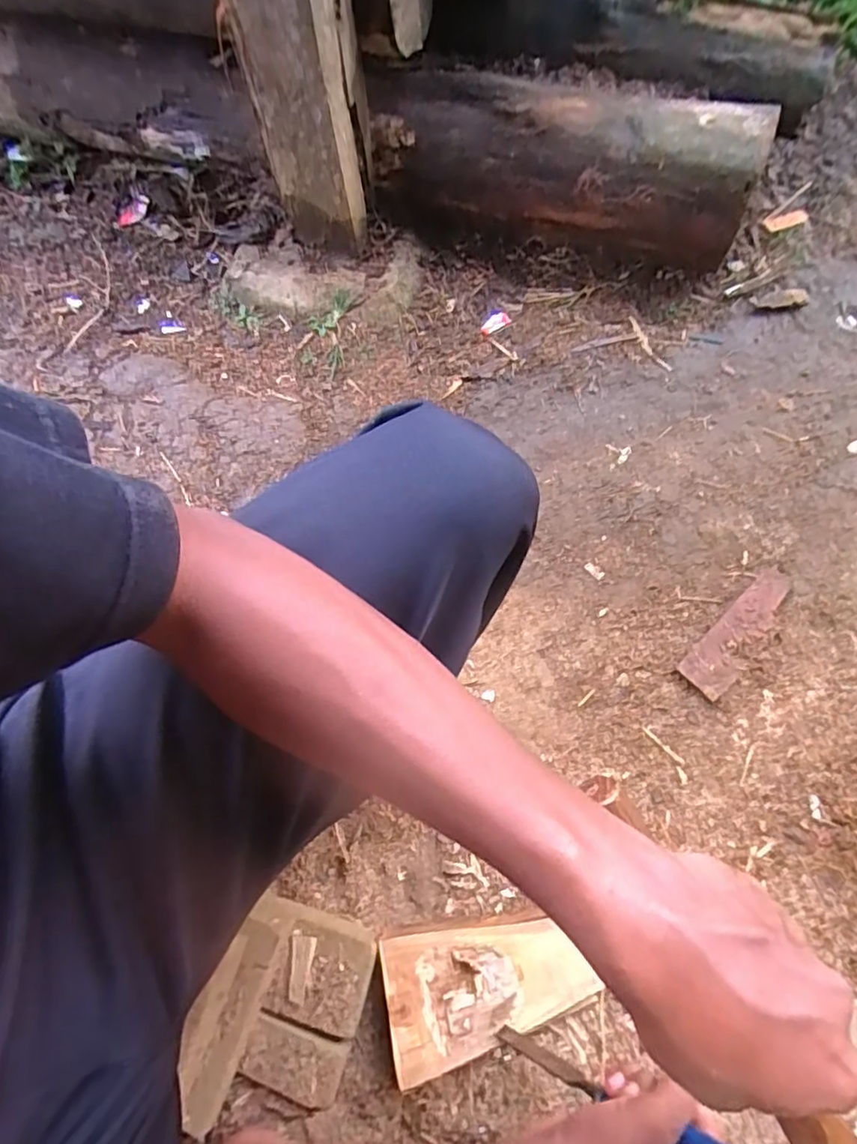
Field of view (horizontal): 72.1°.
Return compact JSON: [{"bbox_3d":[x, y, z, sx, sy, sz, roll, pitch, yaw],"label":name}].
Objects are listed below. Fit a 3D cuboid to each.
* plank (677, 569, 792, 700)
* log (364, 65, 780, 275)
[{"bbox_3d":[0.356,0.065,0.670,0.049,0.012,0.180,41,72,19],"label":"plank"},{"bbox_3d":[0.182,-0.593,0.878,0.544,0.198,0.180,16,68,10],"label":"log"}]

